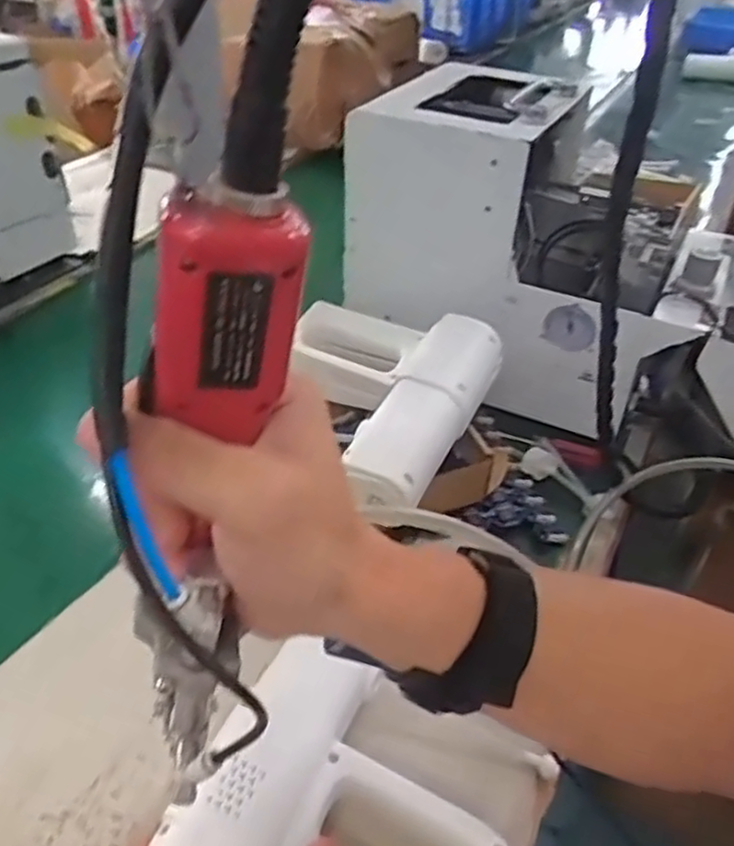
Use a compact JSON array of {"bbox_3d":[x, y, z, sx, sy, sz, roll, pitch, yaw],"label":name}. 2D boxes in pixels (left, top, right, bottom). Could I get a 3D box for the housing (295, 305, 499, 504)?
[{"bbox_3d":[0.003,-0.023,0.582,0.177,0.053,0.210,14,40,14],"label":"housing"}]

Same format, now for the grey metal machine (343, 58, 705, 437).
[{"bbox_3d":[0.169,-0.182,0.716,0.323,0.258,0.205,19,42,20],"label":"grey metal machine"}]

